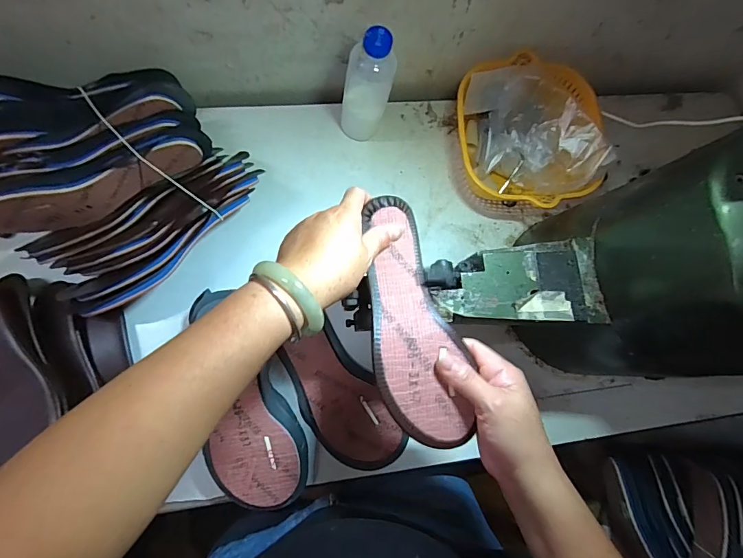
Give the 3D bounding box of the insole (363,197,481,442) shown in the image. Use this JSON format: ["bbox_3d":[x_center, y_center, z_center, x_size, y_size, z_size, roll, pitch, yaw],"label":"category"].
[{"bbox_3d":[0.033,0.031,0.365,0.072,0.020,0.224,-8,74,-6],"label":"insole"}]

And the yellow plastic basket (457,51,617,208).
[{"bbox_3d":[0.213,-0.197,0.572,0.193,0.086,0.203,-5,83,-5],"label":"yellow plastic basket"}]

